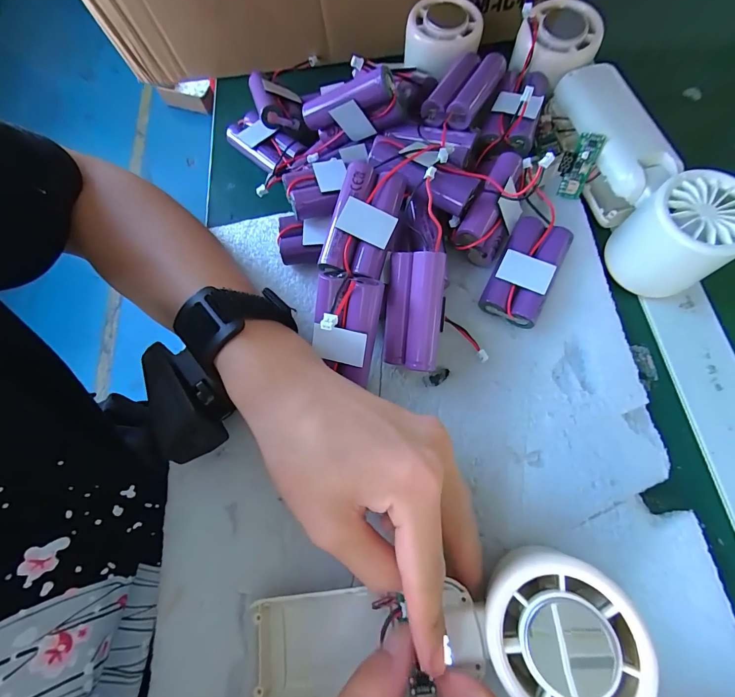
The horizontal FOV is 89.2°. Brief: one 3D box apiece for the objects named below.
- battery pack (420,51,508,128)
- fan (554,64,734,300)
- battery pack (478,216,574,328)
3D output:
[{"bbox_3d":[0.066,-0.181,0.255,0.035,0.016,0.068,25,73,13],"label":"battery pack"},{"bbox_3d":[0.174,-0.110,0.237,0.051,0.057,0.150,-14,69,-1],"label":"fan"},{"bbox_3d":[0.099,-0.049,0.236,0.035,0.023,0.064,25,73,13],"label":"battery pack"}]

